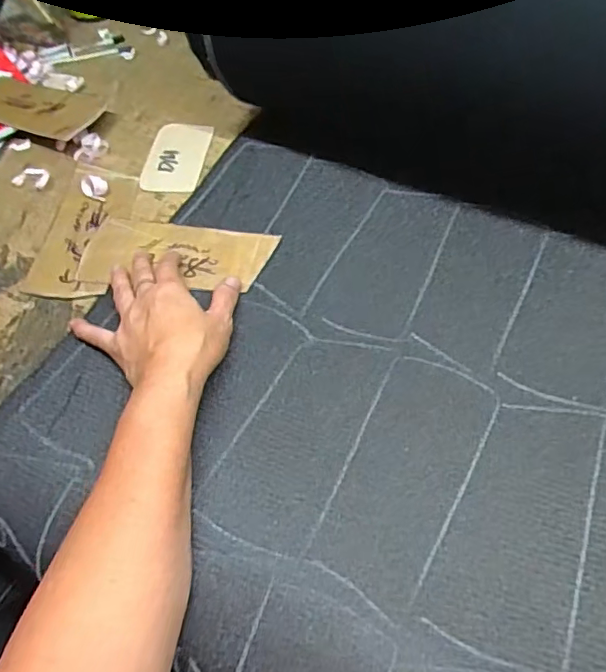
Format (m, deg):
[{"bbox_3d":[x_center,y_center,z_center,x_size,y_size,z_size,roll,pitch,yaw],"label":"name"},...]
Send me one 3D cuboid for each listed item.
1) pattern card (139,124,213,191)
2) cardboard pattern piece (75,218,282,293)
[{"bbox_3d":[-0.125,-0.178,0.556,0.058,0.004,0.105,4,55,6],"label":"pattern card"},{"bbox_3d":[-0.107,-0.070,0.476,0.159,0.009,0.070,5,60,7],"label":"cardboard pattern piece"}]

